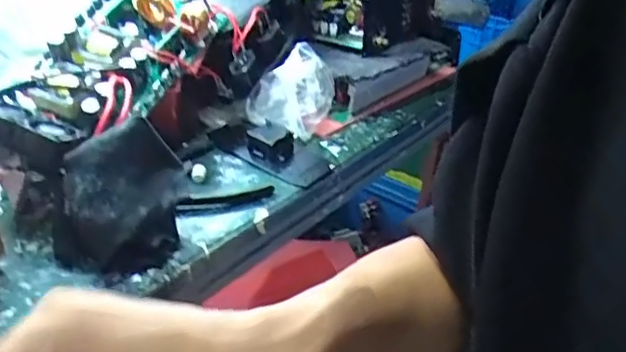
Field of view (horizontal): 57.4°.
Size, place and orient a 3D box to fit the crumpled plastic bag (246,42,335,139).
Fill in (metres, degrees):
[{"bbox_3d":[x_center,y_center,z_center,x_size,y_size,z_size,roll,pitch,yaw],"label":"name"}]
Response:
[{"bbox_3d":[-0.022,-0.091,0.602,0.089,0.080,0.057,-2,33,-9],"label":"crumpled plastic bag"}]

